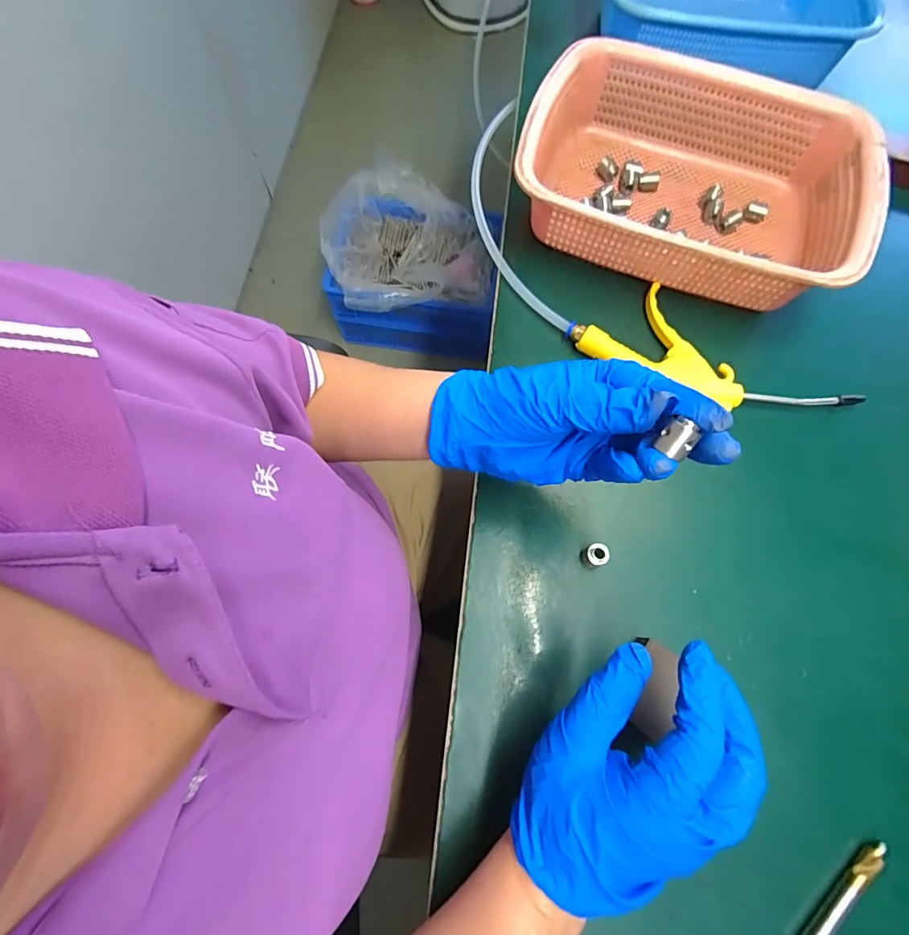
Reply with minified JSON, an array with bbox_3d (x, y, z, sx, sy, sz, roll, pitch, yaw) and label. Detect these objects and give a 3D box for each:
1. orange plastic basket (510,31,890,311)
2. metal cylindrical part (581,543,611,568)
[{"bbox_3d":[0.208,-0.255,0.424,0.283,0.086,0.207,18,70,6],"label":"orange plastic basket"},{"bbox_3d":[0.102,0.065,0.340,0.018,0.020,0.015,-25,72,-10],"label":"metal cylindrical part"}]

